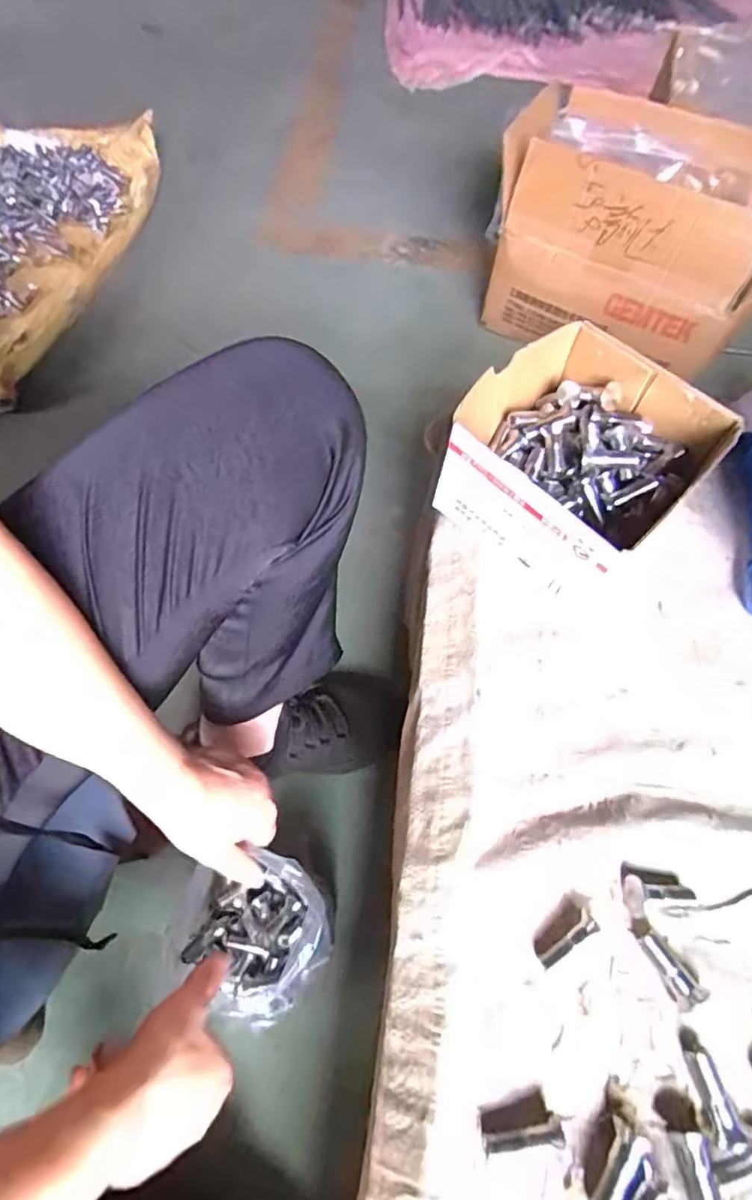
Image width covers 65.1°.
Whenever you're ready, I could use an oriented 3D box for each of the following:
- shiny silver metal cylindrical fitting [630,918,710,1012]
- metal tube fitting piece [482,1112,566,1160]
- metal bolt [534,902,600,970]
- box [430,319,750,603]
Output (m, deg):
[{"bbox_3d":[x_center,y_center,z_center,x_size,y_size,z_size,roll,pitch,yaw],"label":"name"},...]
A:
[{"bbox_3d":[0.147,0.185,0.300,0.013,0.011,0.041,-22,52,-15],"label":"shiny silver metal cylindrical fitting"},{"bbox_3d":[0.066,0.240,0.265,0.035,0.011,0.010,-4,63,-6],"label":"metal tube fitting piece"},{"bbox_3d":[0.097,0.171,0.301,0.034,0.014,0.016,-29,68,-18],"label":"metal bolt"},{"bbox_3d":[0.133,-0.094,0.402,0.141,0.080,0.150,41,67,16],"label":"box"}]

